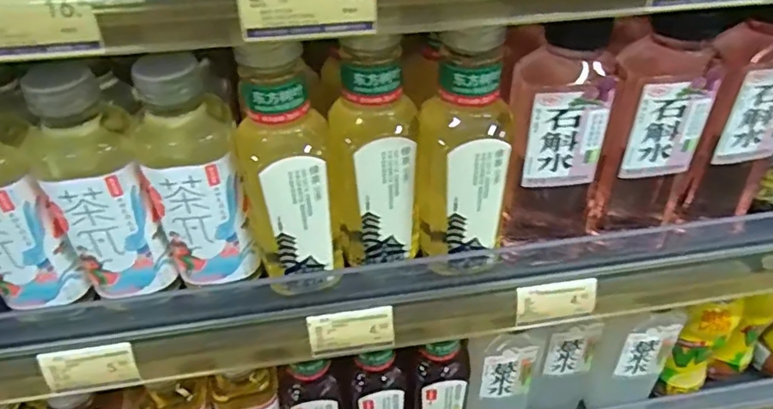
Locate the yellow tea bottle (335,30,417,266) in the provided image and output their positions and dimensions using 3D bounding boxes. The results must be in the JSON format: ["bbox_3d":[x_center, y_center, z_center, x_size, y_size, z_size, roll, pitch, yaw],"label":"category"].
[{"bbox_3d":[-0.007,-0.036,0.419,0.059,0.171,0.052,0,41,2],"label":"yellow tea bottle"}]

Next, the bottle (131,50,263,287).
[{"bbox_3d":[-0.136,-0.023,0.406,0.061,0.168,0.060,-16,43,-16],"label":"bottle"}]

